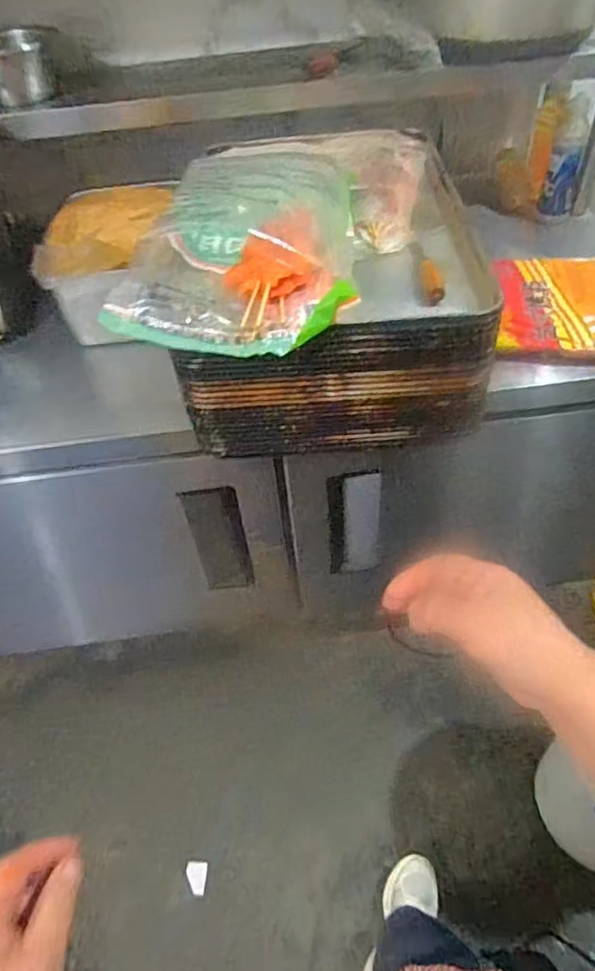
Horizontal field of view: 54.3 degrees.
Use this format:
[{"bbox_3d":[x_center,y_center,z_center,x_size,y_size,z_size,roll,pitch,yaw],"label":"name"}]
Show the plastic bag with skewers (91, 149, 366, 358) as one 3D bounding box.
[{"bbox_3d":[-0.071,-0.304,0.725,0.271,0.122,0.325,-1,48,4],"label":"plastic bag with skewers"}]

